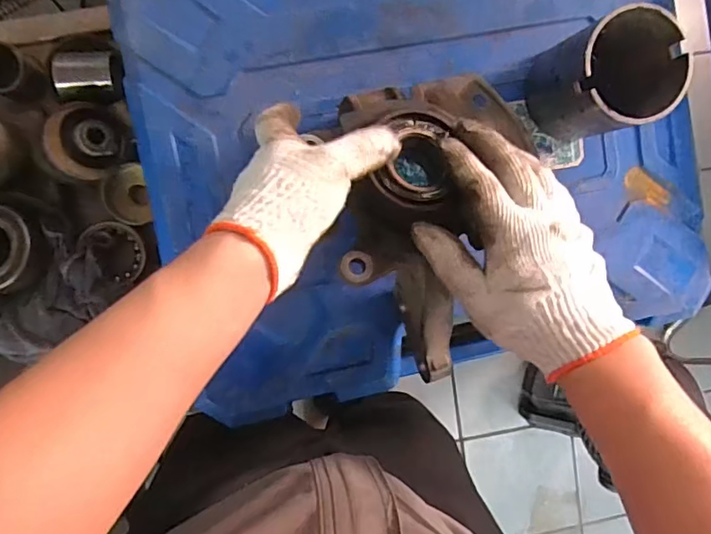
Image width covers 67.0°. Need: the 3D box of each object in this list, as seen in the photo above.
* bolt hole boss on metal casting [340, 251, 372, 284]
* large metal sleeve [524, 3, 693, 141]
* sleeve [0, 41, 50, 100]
[{"bbox_3d":[0.001,0.000,0.399,0.023,0.006,0.023,0,94,-7],"label":"bolt hole boss on metal casting"},{"bbox_3d":[0.204,-0.154,0.448,0.082,0.102,0.081,-1,94,-7],"label":"large metal sleeve"},{"bbox_3d":[-0.335,-0.189,0.527,0.043,0.053,0.045,-1,94,-7],"label":"sleeve"}]

